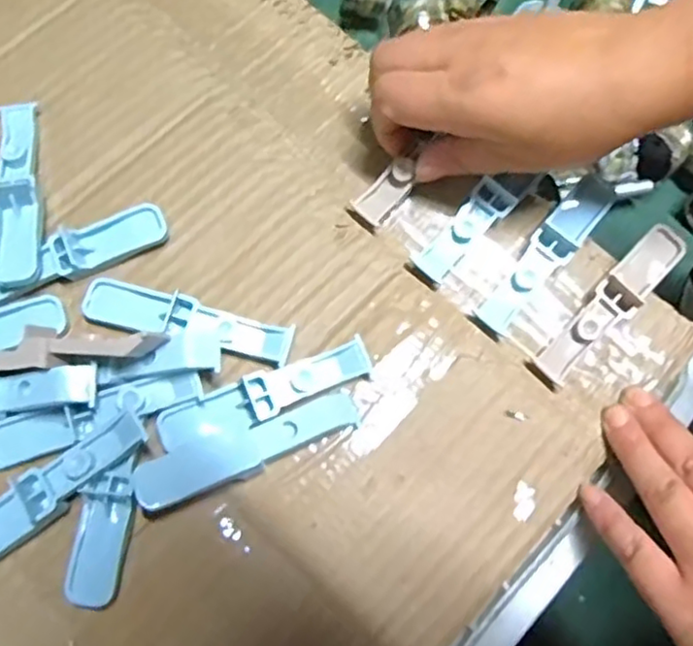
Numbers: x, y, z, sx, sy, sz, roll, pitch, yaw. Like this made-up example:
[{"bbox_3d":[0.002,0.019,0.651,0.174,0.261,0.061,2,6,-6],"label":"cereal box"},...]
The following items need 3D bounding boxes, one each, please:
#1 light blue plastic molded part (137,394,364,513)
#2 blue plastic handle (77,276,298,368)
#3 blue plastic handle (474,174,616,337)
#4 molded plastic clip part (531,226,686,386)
[{"bbox_3d":[-0.043,0.053,0.287,0.098,0.018,0.026,-22,76,-8],"label":"light blue plastic molded part"},{"bbox_3d":[-0.074,-0.001,0.304,0.098,0.014,0.021,15,75,2],"label":"blue plastic handle"},{"bbox_3d":[0.101,-0.036,0.323,0.021,0.016,0.096,40,77,9],"label":"blue plastic handle"},{"bbox_3d":[0.131,-0.010,0.320,0.021,0.014,0.099,44,78,10],"label":"molded plastic clip part"}]

